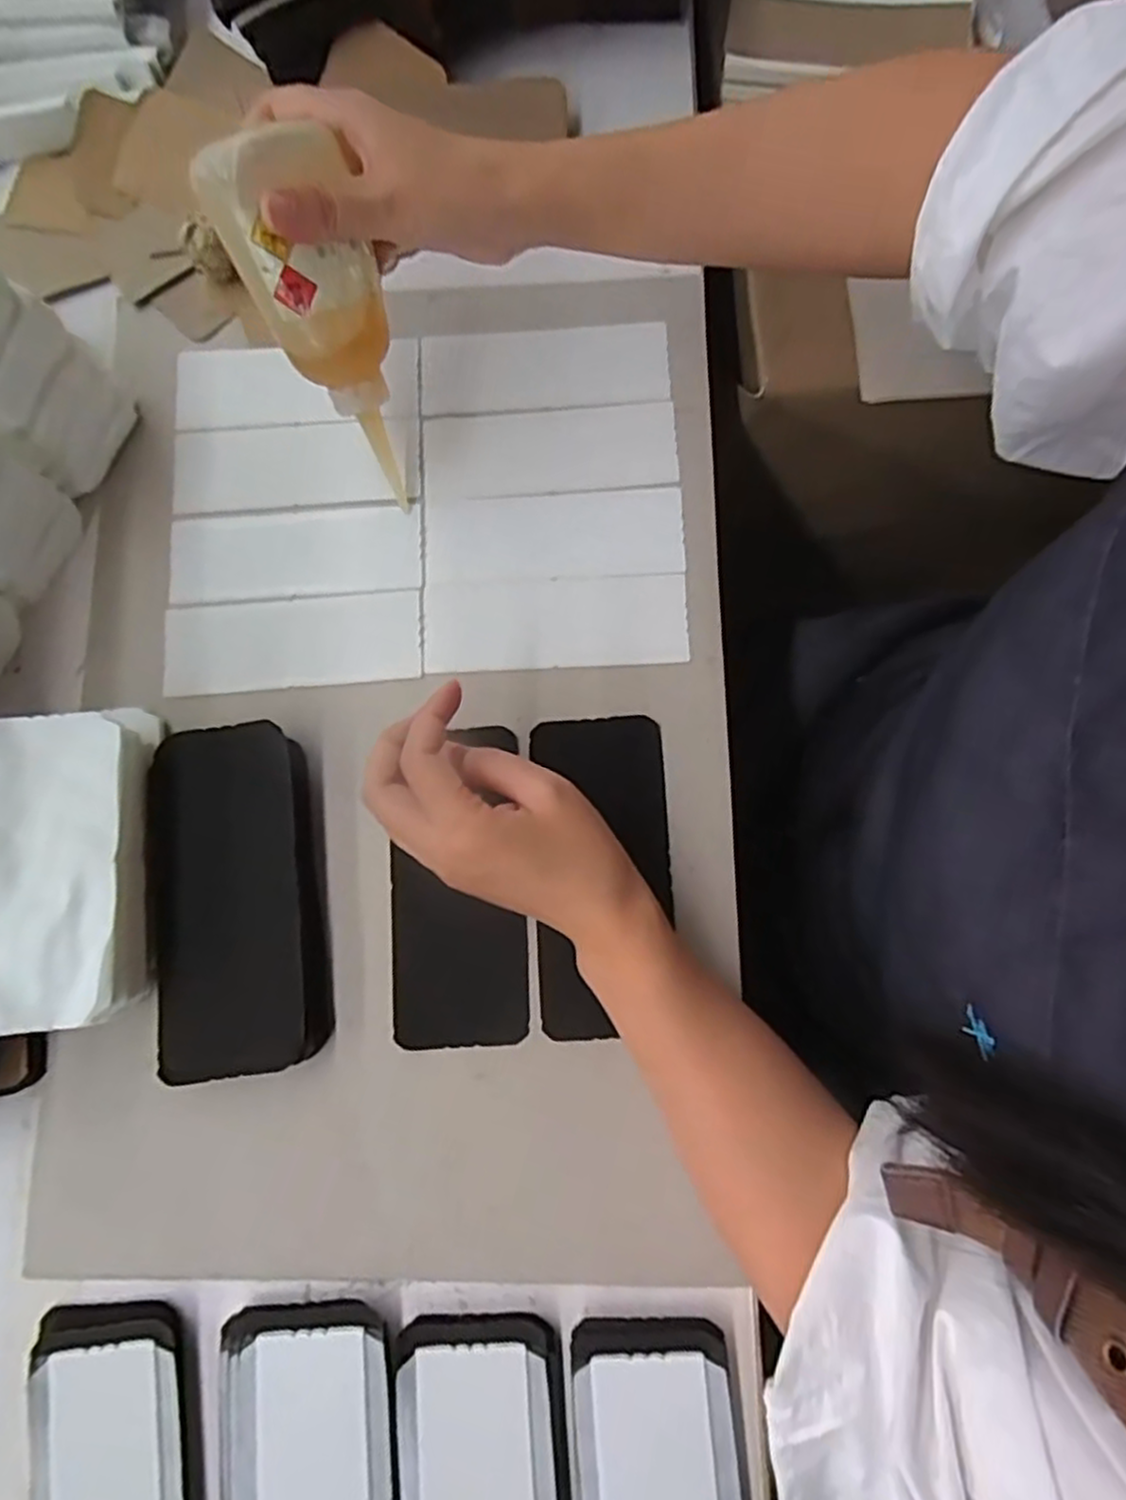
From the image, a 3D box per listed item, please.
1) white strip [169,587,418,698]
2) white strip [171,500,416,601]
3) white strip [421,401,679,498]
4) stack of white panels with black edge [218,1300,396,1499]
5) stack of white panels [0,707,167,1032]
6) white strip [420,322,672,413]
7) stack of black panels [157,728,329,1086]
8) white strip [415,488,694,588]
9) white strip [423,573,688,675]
[{"bbox_3d":[-0.155,-0.062,0.427,0.145,0.006,0.051,-4,79,1],"label":"white strip"},{"bbox_3d":[-0.156,-0.116,0.434,0.144,0.006,0.052,-3,79,1],"label":"white strip"},{"bbox_3d":[-0.009,-0.179,0.441,0.148,0.004,0.055,-4,80,2],"label":"white strip"},{"bbox_3d":[-0.118,0.350,0.342,0.082,0.009,0.164,-6,79,1],"label":"stack of white panels with black edge"},{"bbox_3d":[-0.248,0.056,0.378,0.077,0.057,0.163,-7,79,1],"label":"stack of white panels"},{"bbox_3d":[-0.012,-0.232,0.449,0.148,0.005,0.053,-1,79,2],"label":"white strip"},{"bbox_3d":[-0.174,0.076,0.394,0.081,0.019,0.175,-10,79,0],"label":"stack of black panels"},{"bbox_3d":[-0.006,-0.126,0.433,0.149,0.005,0.053,-3,79,2],"label":"white strip"},{"bbox_3d":[-0.005,-0.073,0.423,0.147,0.004,0.052,-1,81,2],"label":"white strip"}]

